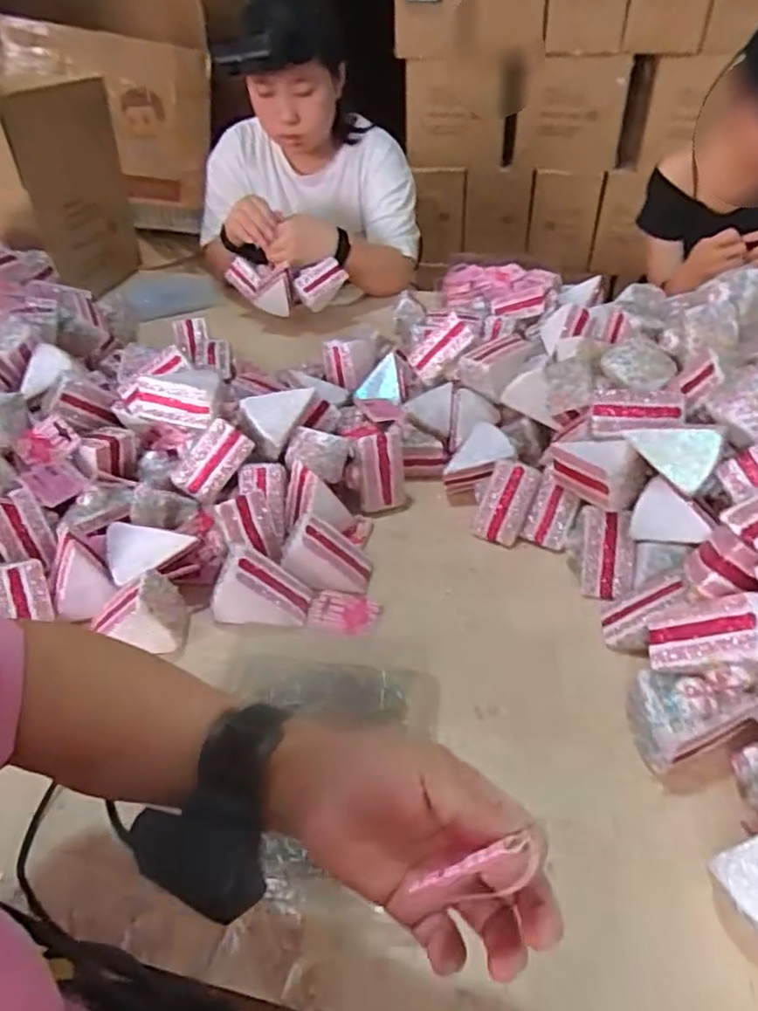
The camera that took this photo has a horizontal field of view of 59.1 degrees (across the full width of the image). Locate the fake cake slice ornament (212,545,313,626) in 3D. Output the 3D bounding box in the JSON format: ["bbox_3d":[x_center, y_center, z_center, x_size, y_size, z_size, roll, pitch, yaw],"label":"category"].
[{"bbox_3d":[-0.111,0.079,0.644,0.081,0.056,0.058,4,38,7],"label":"fake cake slice ornament"}]

